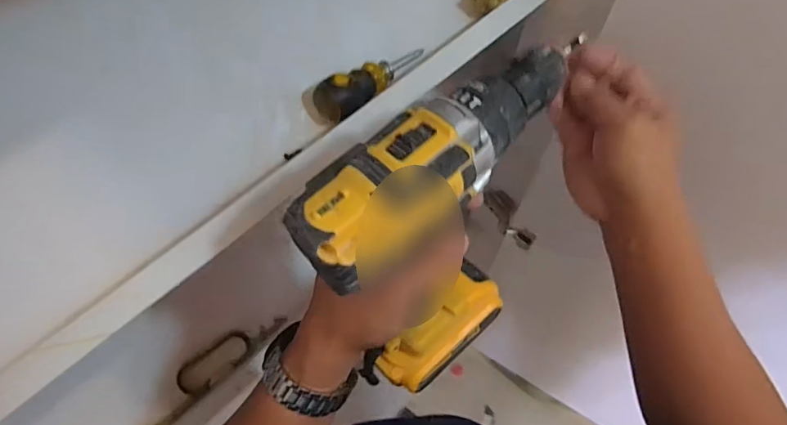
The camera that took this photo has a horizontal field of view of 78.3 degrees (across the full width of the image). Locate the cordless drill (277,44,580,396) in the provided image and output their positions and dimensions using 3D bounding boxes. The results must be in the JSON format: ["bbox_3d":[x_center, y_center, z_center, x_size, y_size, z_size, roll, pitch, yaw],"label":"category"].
[{"bbox_3d":[0.035,0.009,0.339,0.198,0.215,0.078,-38,52,-13],"label":"cordless drill"}]

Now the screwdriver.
[{"bbox_3d":[-0.014,-0.104,0.381,0.030,0.027,0.110,40,57,19],"label":"screwdriver"}]

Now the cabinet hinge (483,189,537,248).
[{"bbox_3d":[0.183,0.009,0.761,0.039,0.029,0.107,-28,66,-9],"label":"cabinet hinge"}]

